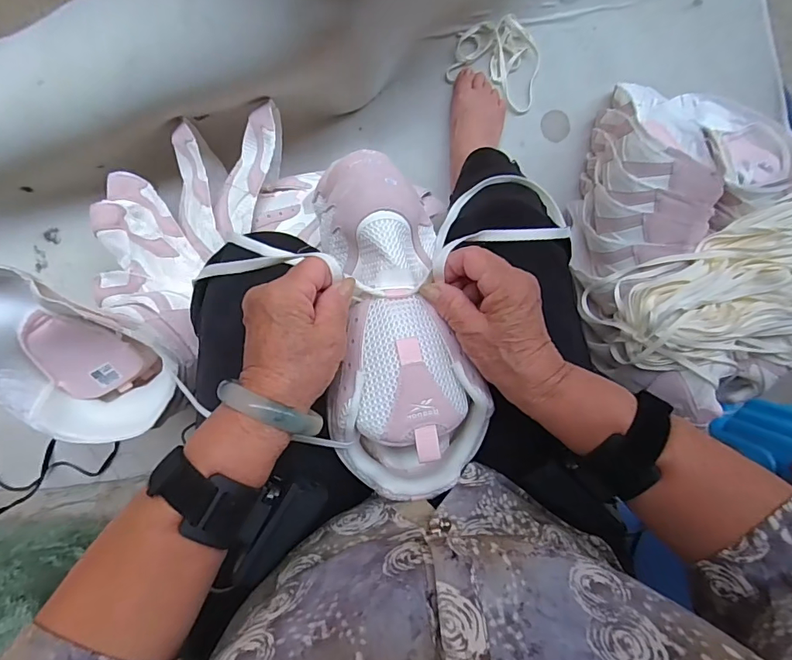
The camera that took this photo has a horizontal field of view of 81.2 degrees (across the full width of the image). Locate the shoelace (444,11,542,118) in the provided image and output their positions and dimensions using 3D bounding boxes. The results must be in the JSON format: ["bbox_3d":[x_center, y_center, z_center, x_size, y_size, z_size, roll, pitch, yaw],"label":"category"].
[{"bbox_3d":[0.164,-0.424,0.724,0.141,0.023,0.116,24,90,-1],"label":"shoelace"}]

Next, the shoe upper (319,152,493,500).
[{"bbox_3d":[-0.002,-0.011,0.354,0.106,0.063,0.261,-10,79,-1],"label":"shoe upper"}]

